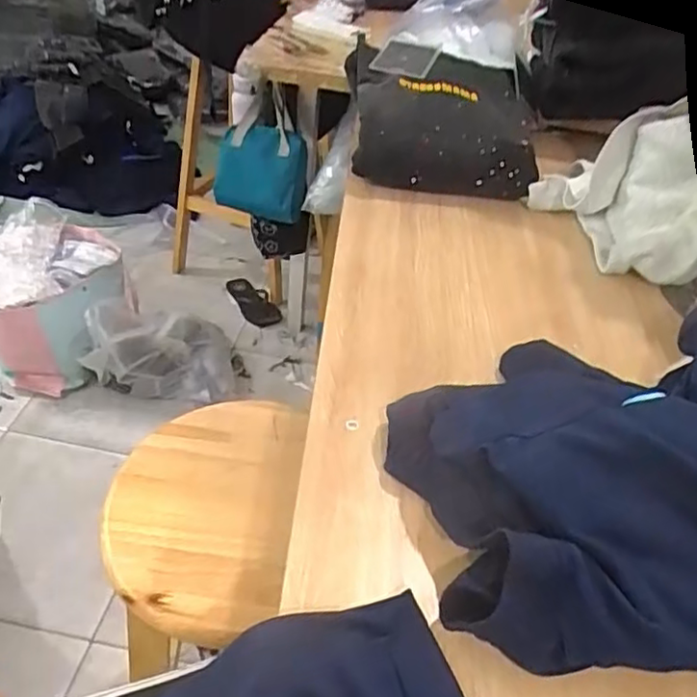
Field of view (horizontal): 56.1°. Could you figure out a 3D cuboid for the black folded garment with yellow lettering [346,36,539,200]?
[{"bbox_3d":[0.126,-0.340,0.991,0.274,0.121,0.308,7,41,1],"label":"black folded garment with yellow lettering"}]

